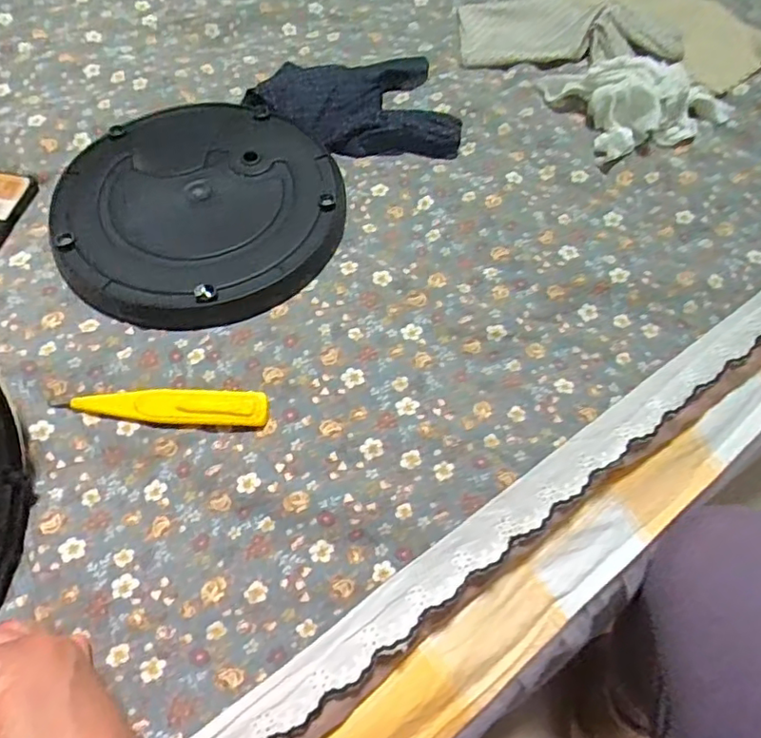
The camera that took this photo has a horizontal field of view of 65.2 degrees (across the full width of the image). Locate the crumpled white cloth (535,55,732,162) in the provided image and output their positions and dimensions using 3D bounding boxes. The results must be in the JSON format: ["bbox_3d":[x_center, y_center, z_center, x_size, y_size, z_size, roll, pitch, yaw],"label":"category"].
[{"bbox_3d":[0.201,-0.208,0.452,0.129,0.040,0.089,-11,63,-11],"label":"crumpled white cloth"}]

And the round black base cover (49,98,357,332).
[{"bbox_3d":[-0.119,-0.110,0.401,0.181,0.020,0.185,1,59,-2],"label":"round black base cover"}]

